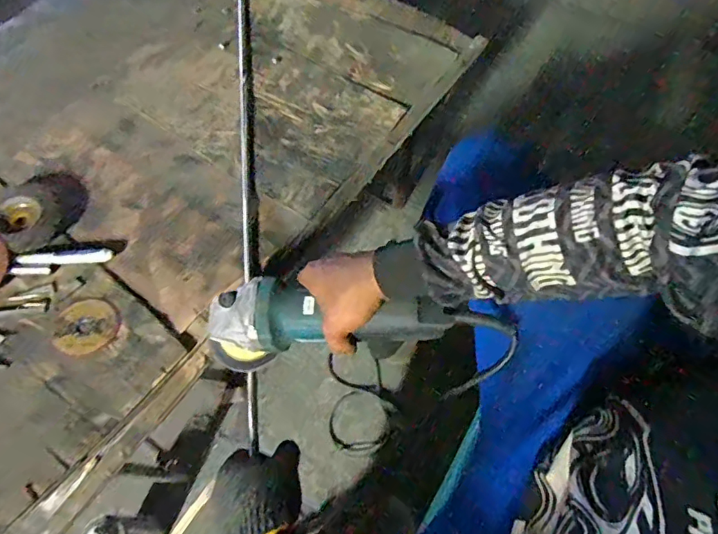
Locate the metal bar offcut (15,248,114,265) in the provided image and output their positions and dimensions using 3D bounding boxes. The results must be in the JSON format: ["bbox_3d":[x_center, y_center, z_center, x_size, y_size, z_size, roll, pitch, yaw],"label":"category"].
[{"bbox_3d":[-0.357,-0.012,0.616,0.101,0.020,0.021,-11,61,-7],"label":"metal bar offcut"}]

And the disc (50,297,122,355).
[{"bbox_3d":[-0.313,0.068,0.581,0.070,0.009,0.067,0,61,-1],"label":"disc"}]

